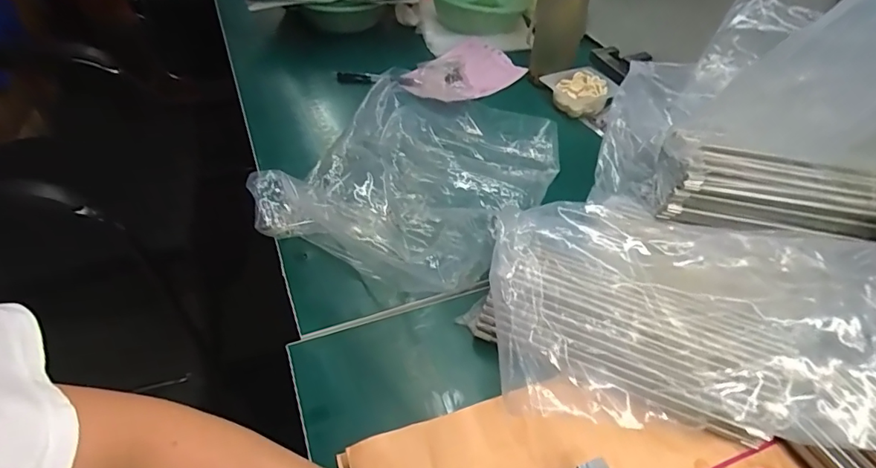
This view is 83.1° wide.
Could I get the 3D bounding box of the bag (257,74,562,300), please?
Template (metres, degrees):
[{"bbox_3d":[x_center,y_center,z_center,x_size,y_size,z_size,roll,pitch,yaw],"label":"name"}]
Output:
[{"bbox_3d":[-0.016,-0.085,0.571,0.260,0.069,0.335,22,48,19],"label":"bag"}]

